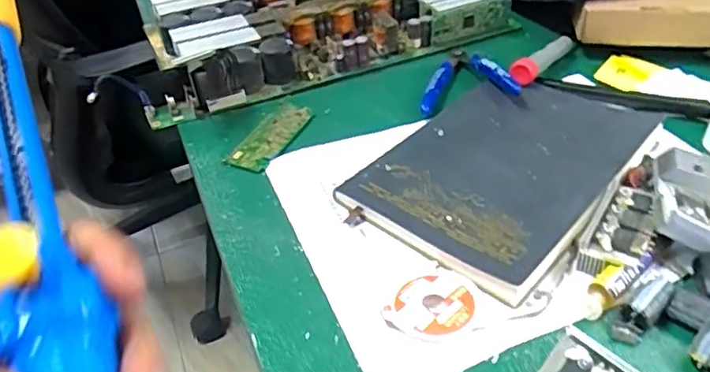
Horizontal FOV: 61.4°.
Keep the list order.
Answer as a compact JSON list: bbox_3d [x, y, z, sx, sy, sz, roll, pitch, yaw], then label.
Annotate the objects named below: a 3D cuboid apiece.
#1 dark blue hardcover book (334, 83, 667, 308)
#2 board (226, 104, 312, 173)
[{"bbox_3d":[0.108,-0.022,0.419,0.142,0.014,0.209,31,51,33],"label":"dark blue hardcover book"},{"bbox_3d":[-0.064,-0.040,0.470,0.035,0.007,0.083,16,44,21],"label":"board"}]

